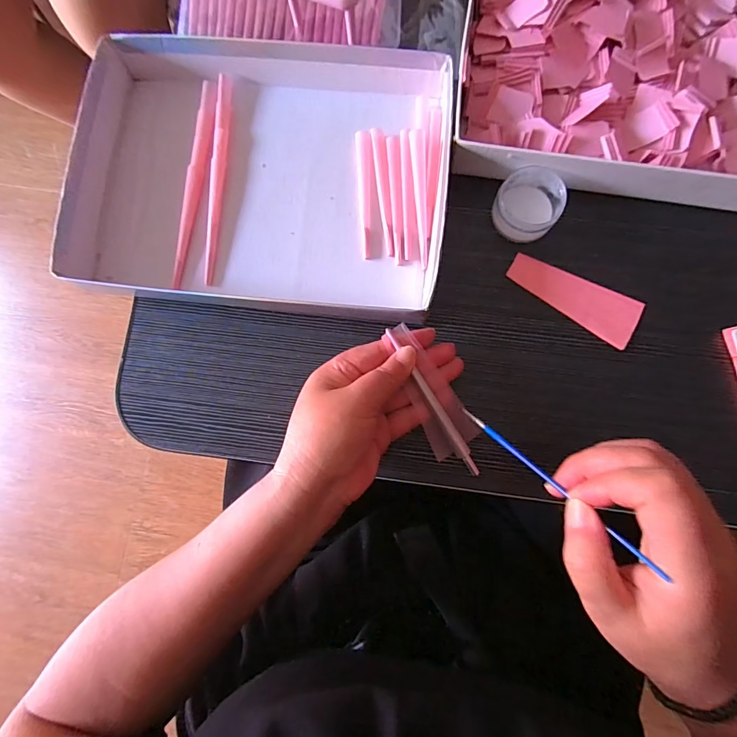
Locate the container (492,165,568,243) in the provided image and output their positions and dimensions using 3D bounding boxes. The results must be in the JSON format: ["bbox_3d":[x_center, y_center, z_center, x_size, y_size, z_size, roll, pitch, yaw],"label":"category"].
[{"bbox_3d":[0.127,-0.131,0.330,0.050,0.027,0.054,0,85,2],"label":"container"}]

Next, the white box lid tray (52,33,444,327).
[{"bbox_3d":[-0.086,-0.169,0.341,0.299,0.035,0.236,7,85,3],"label":"white box lid tray"}]

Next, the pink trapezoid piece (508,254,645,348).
[{"bbox_3d":[0.165,-0.056,0.333,0.107,0.005,0.039,26,86,5],"label":"pink trapezoid piece"}]

